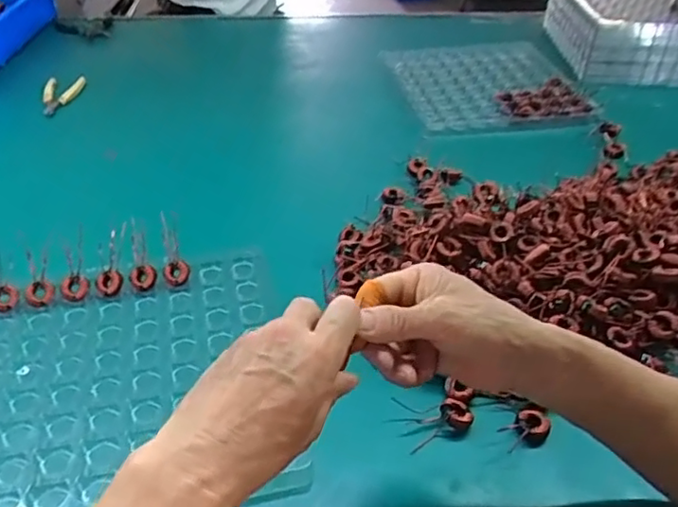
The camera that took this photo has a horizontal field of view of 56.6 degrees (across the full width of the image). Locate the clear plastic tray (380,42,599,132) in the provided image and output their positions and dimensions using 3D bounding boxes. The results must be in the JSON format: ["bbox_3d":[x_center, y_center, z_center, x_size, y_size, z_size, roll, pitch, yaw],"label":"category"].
[{"bbox_3d":[0.260,-0.301,1.095,0.308,0.030,0.331,-7,39,-9],"label":"clear plastic tray"}]

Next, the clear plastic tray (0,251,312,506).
[{"bbox_3d":[-0.192,0.113,0.561,0.282,0.020,0.281,-7,37,-12],"label":"clear plastic tray"}]

